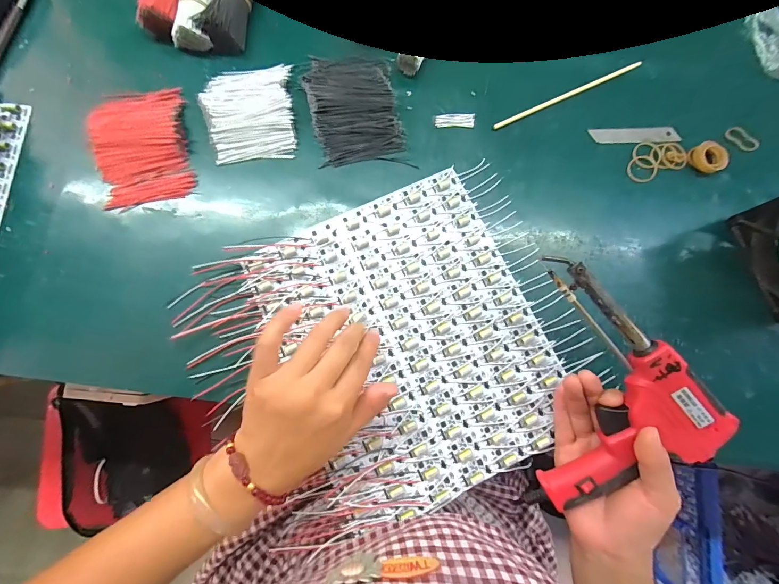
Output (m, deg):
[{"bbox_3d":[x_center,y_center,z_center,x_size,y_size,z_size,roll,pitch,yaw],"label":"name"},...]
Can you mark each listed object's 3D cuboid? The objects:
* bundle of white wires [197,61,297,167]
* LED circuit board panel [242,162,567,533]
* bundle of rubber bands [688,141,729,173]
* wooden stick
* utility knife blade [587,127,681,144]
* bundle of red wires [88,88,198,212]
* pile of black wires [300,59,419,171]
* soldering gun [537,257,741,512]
[{"bbox_3d":[-0.150,-0.195,0.381,0.090,0.019,0.106,-8,81,-4],"label":"bundle of white wires"},{"bbox_3d":[0.023,0.043,0.346,0.245,0.014,0.284,-24,82,-6],"label":"LED circuit board panel"},{"bbox_3d":[0.351,-0.147,0.391,0.035,0.019,0.035,0,80,-3],"label":"bundle of rubber bands"},{"bbox_3d":[0.203,-0.223,0.401,0.189,0.008,0.006,-25,82,-6],"label":"wooden stick"},{"bbox_3d":[0.274,-0.177,0.399,0.096,0.004,0.021,0,76,1],"label":"utility knife blade"},{"bbox_3d":[-0.258,-0.153,0.367,0.087,0.024,0.121,-10,81,-6],"label":"bundle of red wires"},{"bbox_3d":[-0.039,-0.202,0.387,0.093,0.016,0.128,-11,81,-4],"label":"pile of black wires"},{"bbox_3d":[0.193,0.073,0.294,0.127,0.040,0.197,-1,91,15],"label":"soldering gun"}]

